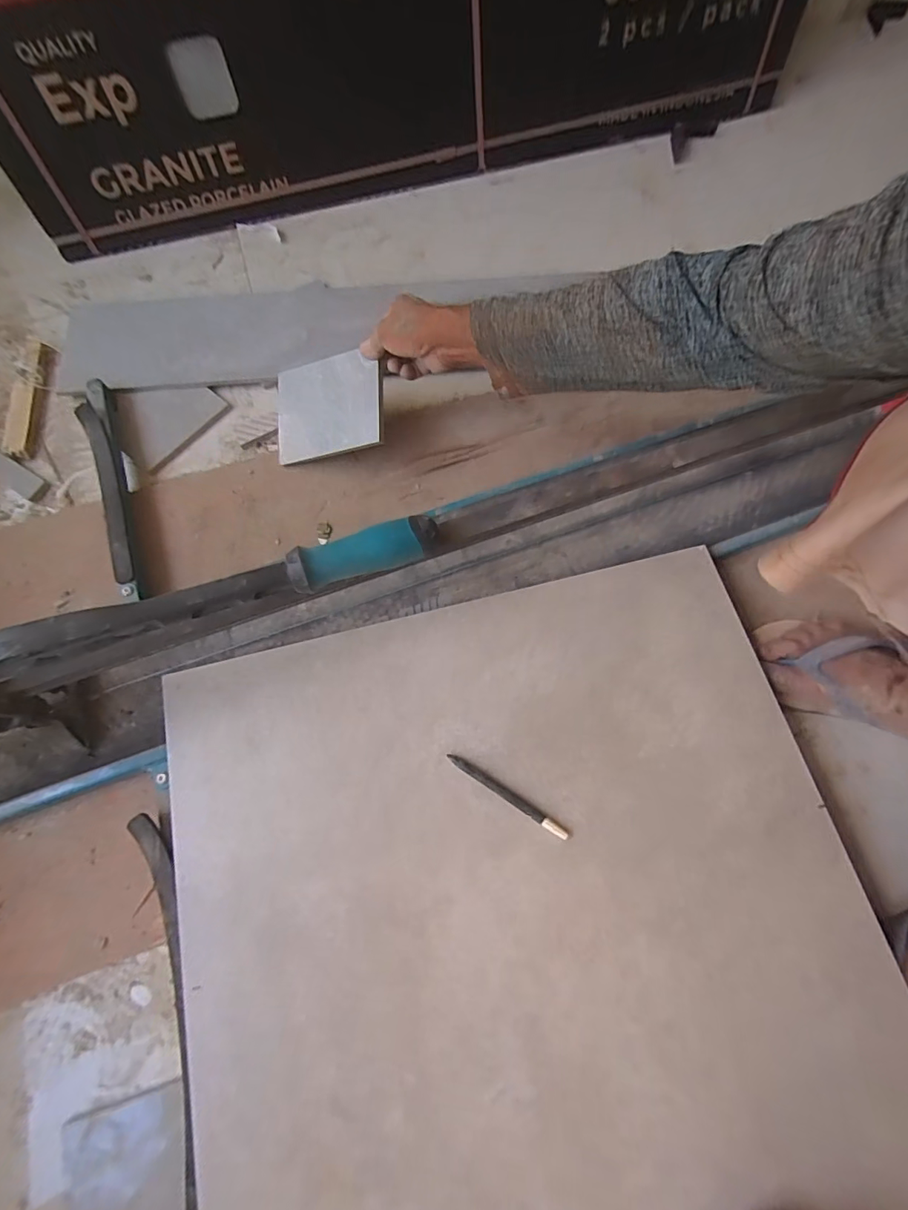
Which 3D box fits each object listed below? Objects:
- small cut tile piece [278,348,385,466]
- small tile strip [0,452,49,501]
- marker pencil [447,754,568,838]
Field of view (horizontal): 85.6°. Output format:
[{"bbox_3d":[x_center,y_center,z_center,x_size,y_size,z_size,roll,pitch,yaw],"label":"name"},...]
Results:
[{"bbox_3d":[-0.151,-0.241,0.595,0.147,0.011,0.121,-4,84,21],"label":"small cut tile piece"},{"bbox_3d":[-0.592,-0.186,0.632,0.156,0.012,0.029,32,73,7],"label":"small tile strip"},{"bbox_3d":[0.049,0.180,0.462,0.129,0.010,0.010,32,73,7],"label":"marker pencil"}]

